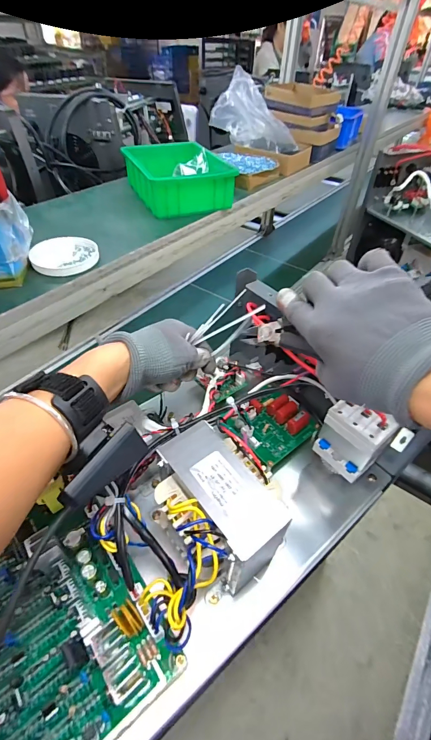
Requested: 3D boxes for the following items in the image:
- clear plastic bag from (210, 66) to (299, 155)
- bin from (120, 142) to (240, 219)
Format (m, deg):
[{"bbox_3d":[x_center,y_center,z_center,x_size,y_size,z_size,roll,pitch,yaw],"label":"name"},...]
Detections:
[{"bbox_3d":[0.097,-0.666,0.887,0.107,0.159,0.238,-30,53,-28],"label":"clear plastic bag"},{"bbox_3d":[-0.074,-0.404,0.713,0.186,0.080,0.223,-18,48,-18],"label":"bin"}]

